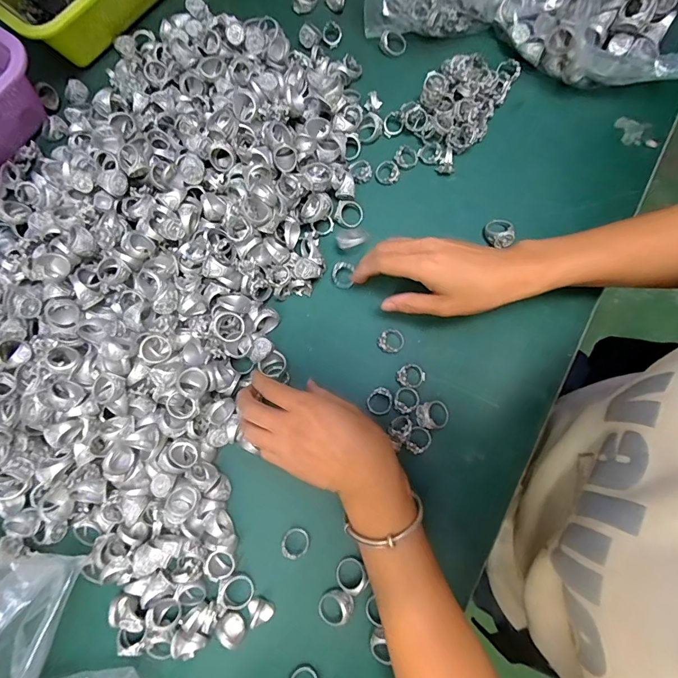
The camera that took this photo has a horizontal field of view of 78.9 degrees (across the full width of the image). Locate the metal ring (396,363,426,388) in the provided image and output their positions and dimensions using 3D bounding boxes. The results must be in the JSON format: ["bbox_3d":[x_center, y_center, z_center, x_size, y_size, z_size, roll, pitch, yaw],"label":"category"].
[{"bbox_3d":[0.066,0.033,0.378,0.025,0.011,0.022,-39,78,-6],"label":"metal ring"}]

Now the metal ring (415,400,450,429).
[{"bbox_3d":[0.084,0.068,0.369,0.031,0.014,0.024,-13,77,-1],"label":"metal ring"}]

